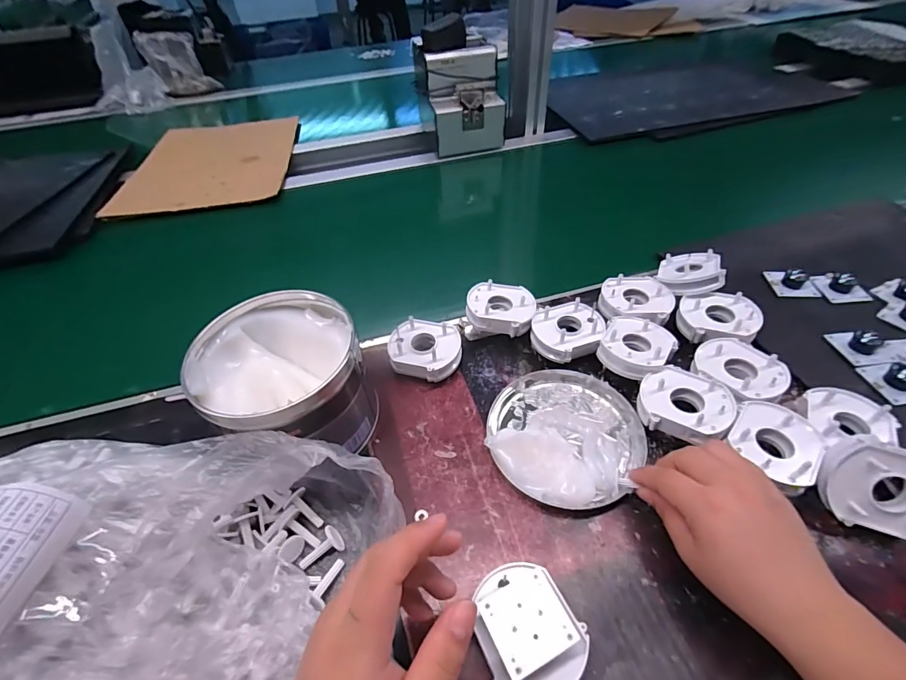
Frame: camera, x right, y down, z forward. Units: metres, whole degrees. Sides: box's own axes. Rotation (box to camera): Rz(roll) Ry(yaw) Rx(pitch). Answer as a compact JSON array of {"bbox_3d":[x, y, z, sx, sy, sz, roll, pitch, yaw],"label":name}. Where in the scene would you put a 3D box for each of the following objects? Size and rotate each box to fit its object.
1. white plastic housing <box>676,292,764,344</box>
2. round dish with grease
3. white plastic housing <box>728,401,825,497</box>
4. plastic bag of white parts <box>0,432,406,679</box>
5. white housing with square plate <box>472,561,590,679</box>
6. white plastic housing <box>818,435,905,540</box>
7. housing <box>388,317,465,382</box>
[{"bbox_3d":[0.260,-0.021,0.421,0.067,0.022,0.059,2,48,6],"label":"white plastic housing"},{"bbox_3d":[0.094,0.074,0.364,0.124,0.028,0.126,-2,47,2],"label":"round dish with grease"},{"bbox_3d":[0.246,0.078,0.327,0.059,0.019,0.058,25,54,25],"label":"white plastic housing"},{"bbox_3d":[-0.175,0.151,0.228,0.257,0.152,0.204,-4,47,1],"label":"plastic bag of white parts"},{"bbox_3d":[0.046,0.178,0.261,0.059,0.045,0.067,-15,48,-10],"label":"white housing with square plate"},{"bbox_3d":[0.299,0.103,0.295,0.069,0.061,0.023,18,11,17],"label":"white plastic housing"},{"bbox_3d":[-0.027,0.012,0.426,0.067,0.035,0.059,14,50,17],"label":"housing"}]

